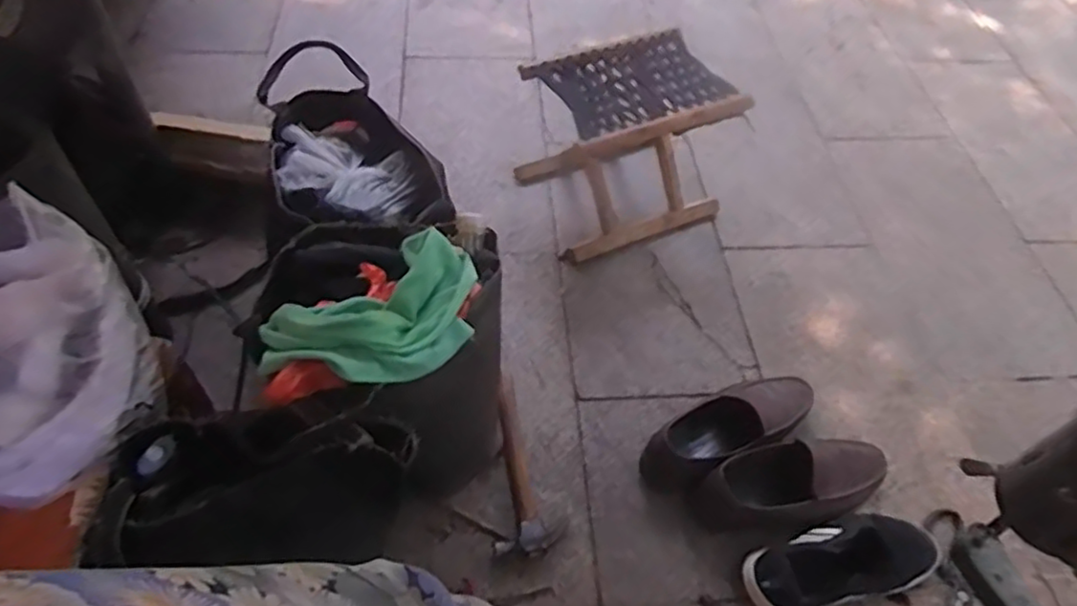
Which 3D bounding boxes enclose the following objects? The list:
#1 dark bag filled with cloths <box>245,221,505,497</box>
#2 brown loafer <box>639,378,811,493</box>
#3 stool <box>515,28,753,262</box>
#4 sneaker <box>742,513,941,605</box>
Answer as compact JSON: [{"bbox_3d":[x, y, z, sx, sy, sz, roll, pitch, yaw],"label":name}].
[{"bbox_3d":[-0.188,0.060,0.859,0.277,0.258,0.289,2,54,-2],"label":"dark bag filled with cloths"},{"bbox_3d":[0.270,0.176,0.950,0.277,0.071,0.096,-22,58,-17],"label":"brown loafer"},{"bbox_3d":[0.149,-0.275,1.171,0.297,0.244,0.261,-17,57,-15],"label":"stool"},{"bbox_3d":[0.375,0.317,0.832,0.250,0.093,0.095,-10,55,-9],"label":"sneaker"}]

